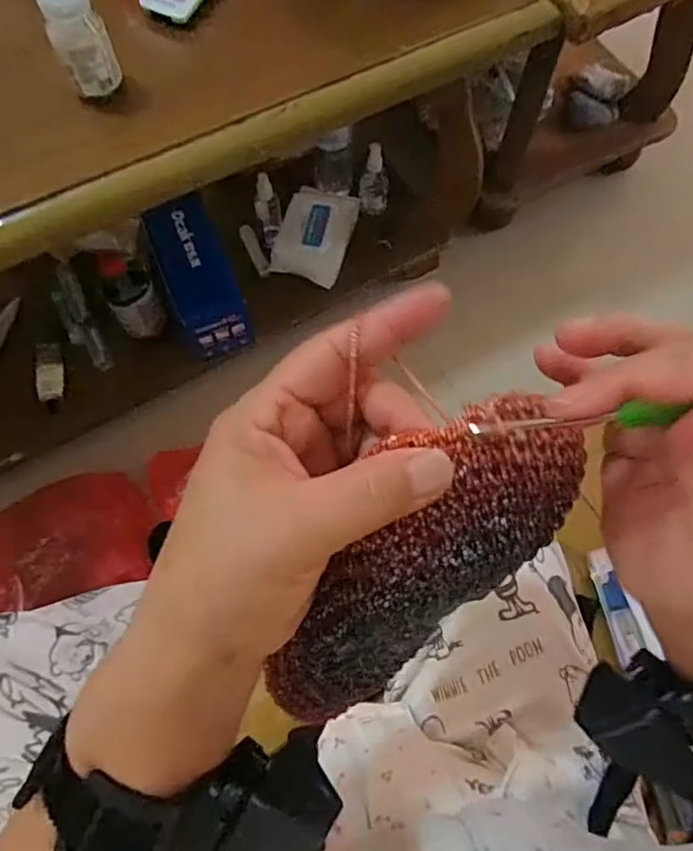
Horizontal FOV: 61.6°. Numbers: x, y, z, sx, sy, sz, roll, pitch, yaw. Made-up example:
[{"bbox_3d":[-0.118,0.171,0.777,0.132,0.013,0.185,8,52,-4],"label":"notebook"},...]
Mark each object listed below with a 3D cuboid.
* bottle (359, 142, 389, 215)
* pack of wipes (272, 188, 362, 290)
[{"bbox_3d":[0.044,-0.374,0.887,0.043,0.101,0.042,1,70,-2],"label":"bottle"},{"bbox_3d":[-0.047,-0.297,0.904,0.102,0.027,0.156,16,71,4],"label":"pack of wipes"}]

